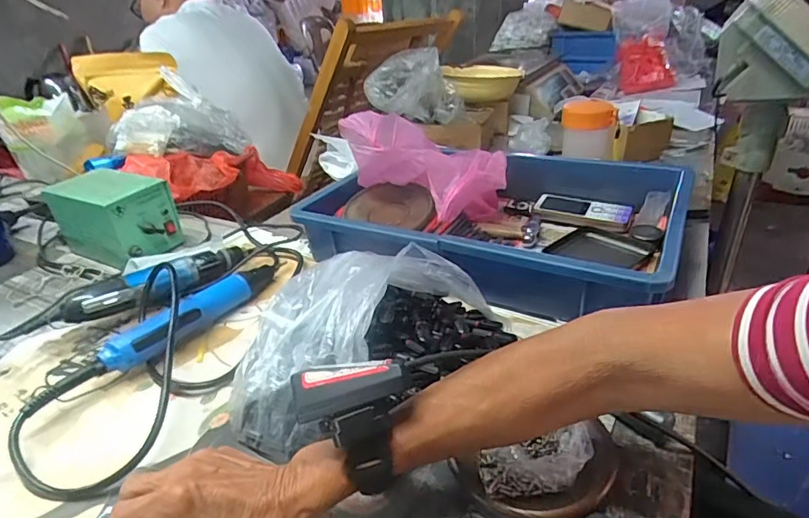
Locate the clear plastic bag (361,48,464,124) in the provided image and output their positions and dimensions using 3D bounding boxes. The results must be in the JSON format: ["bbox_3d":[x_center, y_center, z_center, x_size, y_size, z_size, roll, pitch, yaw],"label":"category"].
[{"bbox_3d":[0.018,-0.329,0.944,0.178,0.106,0.117,-1,30,7],"label":"clear plastic bag"}]

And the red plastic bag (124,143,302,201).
[{"bbox_3d":[-0.362,-0.181,1.017,0.141,0.099,0.352,7,9,17],"label":"red plastic bag"}]

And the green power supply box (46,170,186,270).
[{"bbox_3d":[-0.407,-0.060,0.694,0.152,0.099,0.094,10,33,25],"label":"green power supply box"}]

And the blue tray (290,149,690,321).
[{"bbox_3d":[0.114,-0.053,0.621,0.401,0.080,0.276,13,34,28],"label":"blue tray"}]

